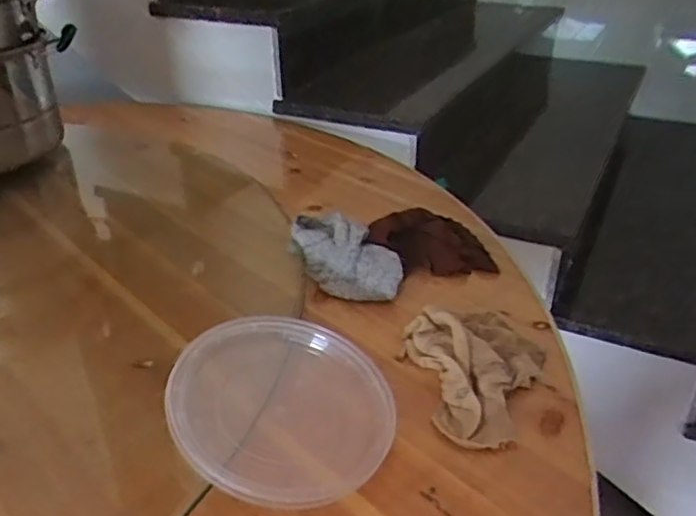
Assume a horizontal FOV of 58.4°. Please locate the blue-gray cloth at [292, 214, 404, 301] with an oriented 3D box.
[{"bbox_3d":[-0.007,-0.005,0.673,0.063,0.058,0.149,-24,40,-34],"label":"blue-gray cloth"}]

